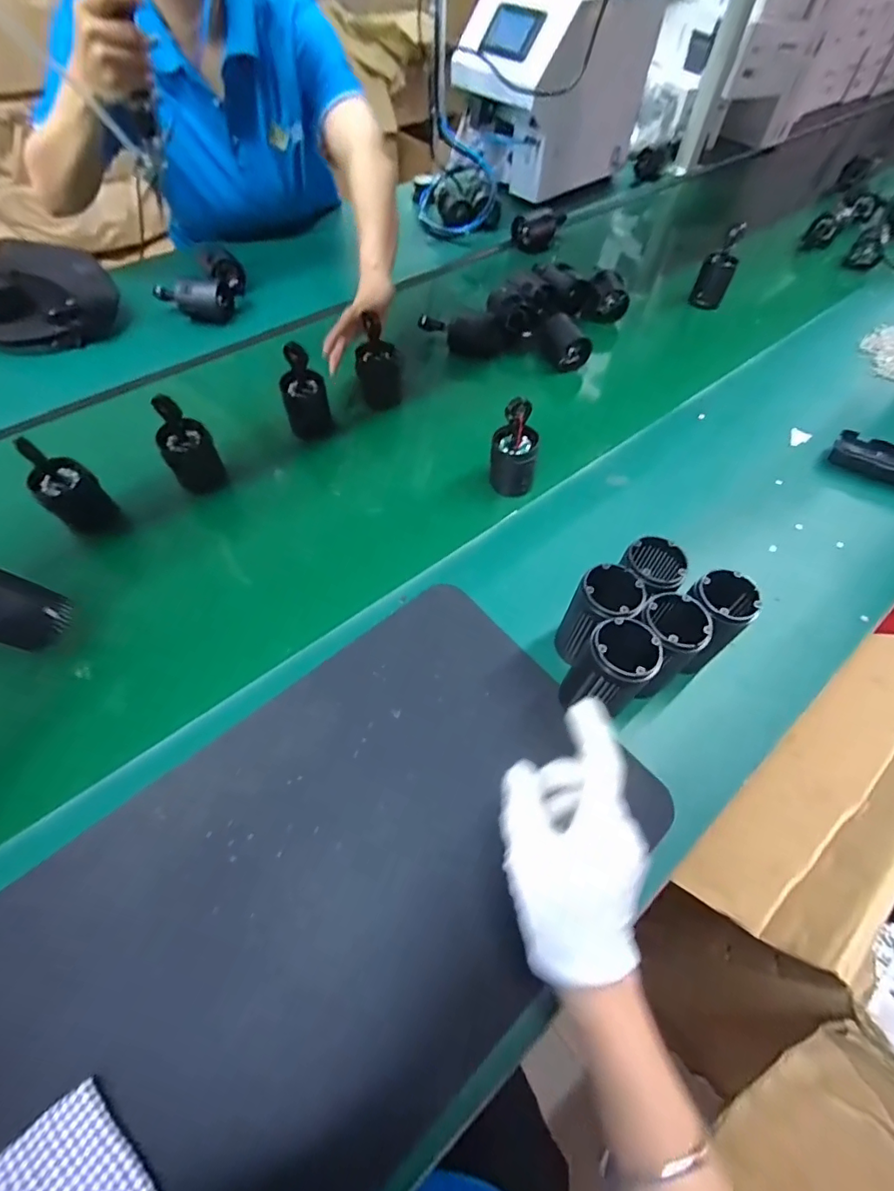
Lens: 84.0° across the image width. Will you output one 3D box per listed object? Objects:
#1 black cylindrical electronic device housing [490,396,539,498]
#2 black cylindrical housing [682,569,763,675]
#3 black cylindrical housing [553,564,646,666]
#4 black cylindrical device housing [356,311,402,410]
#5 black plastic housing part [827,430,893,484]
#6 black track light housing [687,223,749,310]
[{"bbox_3d":[0.080,-0.169,0.573,0.053,0.111,0.044,12,58,4],"label":"black cylindrical electronic device housing"},{"bbox_3d":[0.230,0.026,0.451,0.050,0.104,0.052,1,58,-2],"label":"black cylindrical housing"},{"bbox_3d":[0.135,0.020,0.448,0.050,0.096,0.050,1,58,-2],"label":"black cylindrical housing"},{"bbox_3d":[-0.096,-0.317,0.697,0.058,0.140,0.049,-1,58,-4],"label":"black cylindrical device housing"},{"bbox_3d":[0.552,-0.174,0.634,0.104,0.028,0.045,28,60,14],"label":"black plastic housing part"},{"bbox_3d":[0.458,-0.549,0.837,0.054,0.115,0.043,26,60,13],"label":"black track light housing"}]

